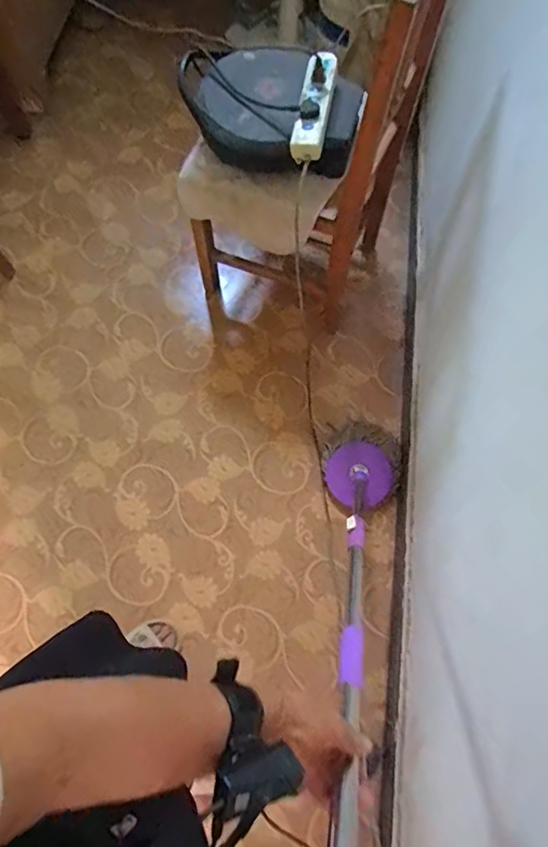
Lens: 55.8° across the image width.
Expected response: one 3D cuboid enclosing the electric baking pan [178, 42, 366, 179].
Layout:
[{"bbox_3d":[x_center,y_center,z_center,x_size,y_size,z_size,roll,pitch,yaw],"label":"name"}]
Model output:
[{"bbox_3d":[-0.009,-0.619,1.016,0.374,0.099,0.208,26,72,9],"label":"electric baking pan"}]

